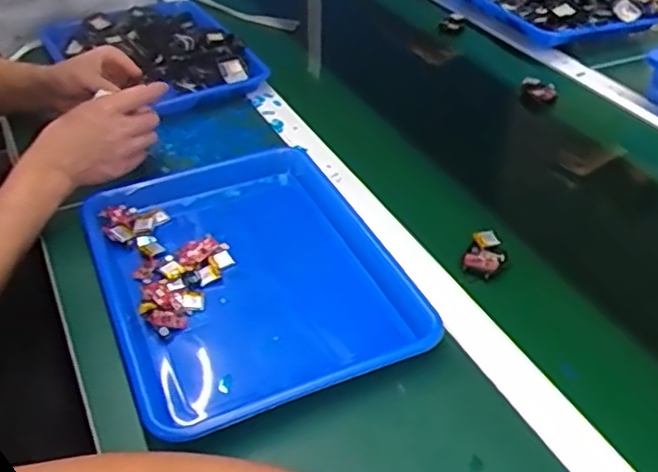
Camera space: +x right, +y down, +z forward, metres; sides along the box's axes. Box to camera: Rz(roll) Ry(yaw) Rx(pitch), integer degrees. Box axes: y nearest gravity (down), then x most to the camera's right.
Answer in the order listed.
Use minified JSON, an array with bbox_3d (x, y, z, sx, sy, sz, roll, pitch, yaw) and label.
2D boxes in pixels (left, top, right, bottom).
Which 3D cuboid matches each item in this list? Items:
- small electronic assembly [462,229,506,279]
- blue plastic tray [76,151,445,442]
[{"bbox_3d":[0.155,0.017,0.676,0.037,0.014,0.064,15,43,19],"label":"small electronic assembly"},{"bbox_3d":[-0.073,0.034,0.658,0.275,0.042,0.337,-18,43,-19],"label":"blue plastic tray"}]

